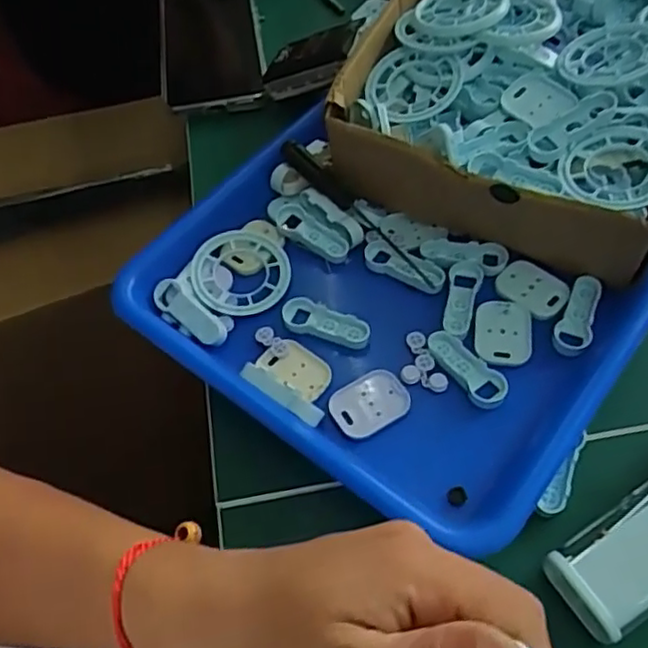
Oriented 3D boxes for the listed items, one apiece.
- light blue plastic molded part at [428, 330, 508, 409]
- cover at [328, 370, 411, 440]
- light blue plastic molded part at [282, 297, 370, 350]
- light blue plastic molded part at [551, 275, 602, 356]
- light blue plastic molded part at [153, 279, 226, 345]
[{"bbox_3d":[0.076,0.022,0.353,0.020,0.007,0.048,-31,59,-16],"label":"light blue plastic molded part"},{"bbox_3d":[0.023,0.041,0.349,0.040,0.004,0.029,-28,58,-14],"label":"cover"},{"bbox_3d":[0.001,0.000,0.375,0.050,0.006,0.020,20,59,17],"label":"light blue plastic molded part"},{"bbox_3d":[0.138,-0.005,0.363,0.018,0.011,0.048,20,59,17],"label":"light blue plastic molded part"},{"bbox_3d":[-0.076,-0.006,0.381,0.048,0.014,0.017,36,65,26],"label":"light blue plastic molded part"}]

